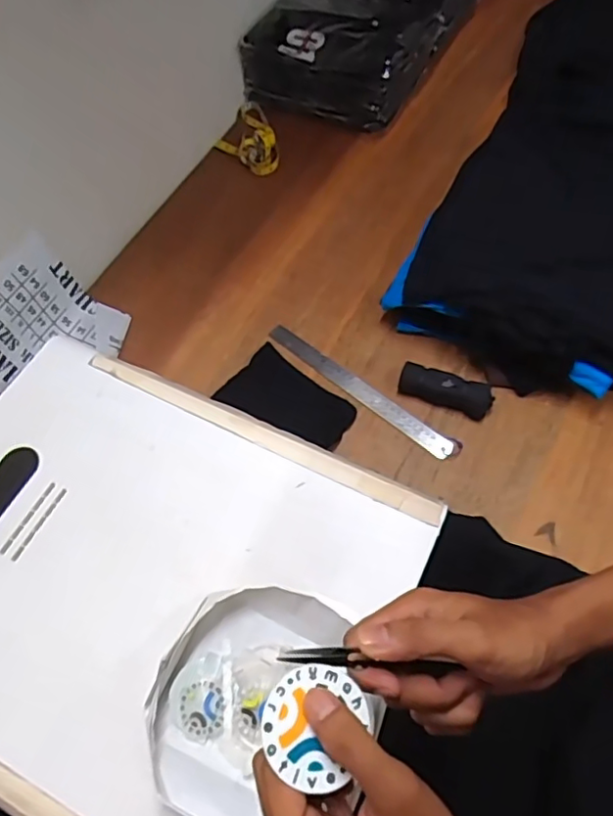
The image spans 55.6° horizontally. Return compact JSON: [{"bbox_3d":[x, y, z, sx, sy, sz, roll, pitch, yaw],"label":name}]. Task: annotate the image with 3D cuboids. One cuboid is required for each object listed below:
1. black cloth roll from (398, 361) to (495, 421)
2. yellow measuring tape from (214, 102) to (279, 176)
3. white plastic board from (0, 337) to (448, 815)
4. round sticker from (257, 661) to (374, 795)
[{"bbox_3d":[0.192,-0.028,0.804,0.127,0.035,0.049,17,63,12],"label":"black cloth roll"},{"bbox_3d":[-0.117,-0.517,1.098,0.106,0.030,0.197,-13,58,-4],"label":"yellow measuring tape"},{"bbox_3d":[-0.176,0.156,0.556,0.494,0.022,0.395,24,64,15],"label":"white plastic board"},{"bbox_3d":[0.004,0.166,0.308,0.053,0.004,0.056,7,60,-13],"label":"round sticker"}]

